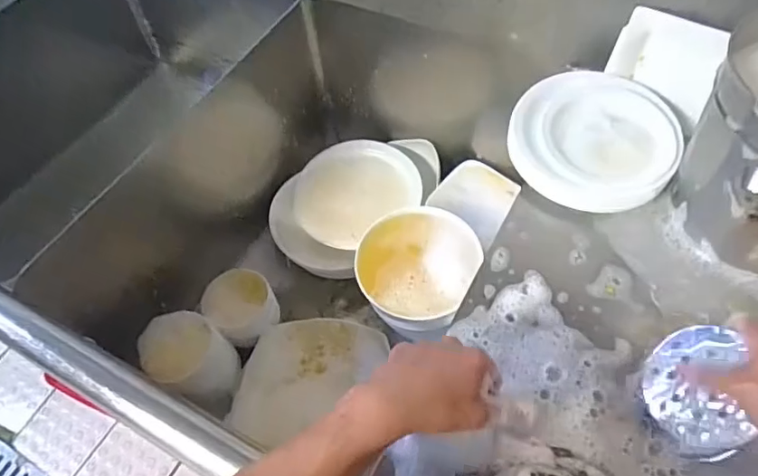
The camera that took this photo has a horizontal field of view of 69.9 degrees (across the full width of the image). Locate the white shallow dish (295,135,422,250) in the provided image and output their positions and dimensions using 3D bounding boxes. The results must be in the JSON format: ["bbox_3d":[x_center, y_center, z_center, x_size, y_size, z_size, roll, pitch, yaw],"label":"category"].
[{"bbox_3d":[-0.045,-0.090,0.970,0.213,0.036,0.194,-1,57,1],"label":"white shallow dish"}]

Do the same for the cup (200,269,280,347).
[{"bbox_3d":[-0.211,0.102,0.829,0.099,0.070,0.096,-1,57,1],"label":"cup"}]

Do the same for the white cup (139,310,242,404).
[{"bbox_3d":[-0.269,0.174,0.783,0.130,0.083,0.099,28,62,19],"label":"white cup"}]

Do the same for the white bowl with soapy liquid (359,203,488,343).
[{"bbox_3d":[0.055,0.048,0.806,0.169,0.074,0.174,13,59,10],"label":"white bowl with soapy liquid"}]

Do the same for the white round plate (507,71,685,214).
[{"bbox_3d":[0.252,-0.117,0.633,0.175,0.019,0.183,-2,73,7],"label":"white round plate"}]

